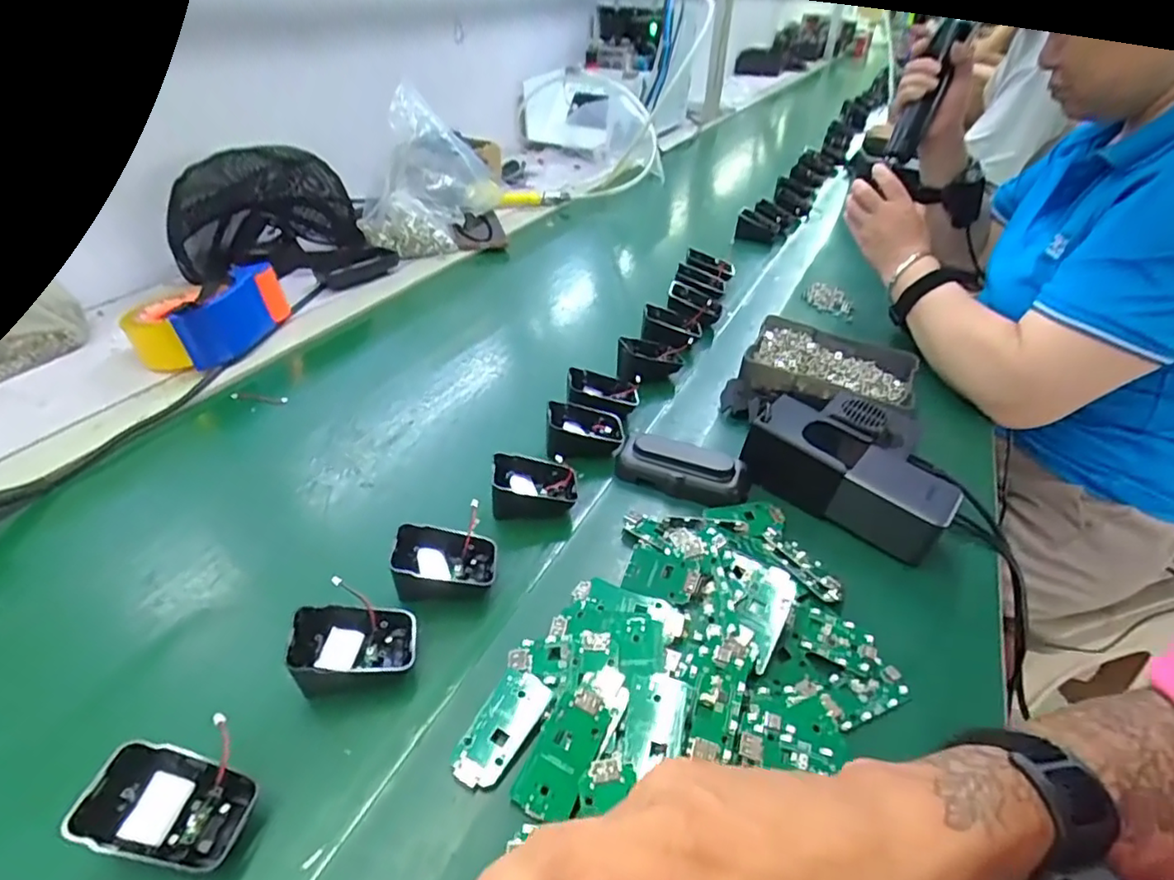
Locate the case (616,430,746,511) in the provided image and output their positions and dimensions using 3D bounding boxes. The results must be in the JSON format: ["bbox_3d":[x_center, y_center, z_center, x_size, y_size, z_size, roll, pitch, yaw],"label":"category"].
[{"bbox_3d":[0.078,0.024,0.506,0.109,0.031,0.043,14,41,12],"label":"case"}]

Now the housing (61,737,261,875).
[{"bbox_3d":[-0.199,0.174,0.290,0.069,0.025,0.045,31,36,-14],"label":"housing"}]

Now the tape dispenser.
[{"bbox_3d":[-0.411,-0.135,0.655,0.105,0.065,0.142,14,41,12],"label":"tape dispenser"}]

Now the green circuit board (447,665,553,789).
[{"bbox_3d":[-0.047,0.157,0.335,0.029,0.004,0.064,21,43,20],"label":"green circuit board"}]

